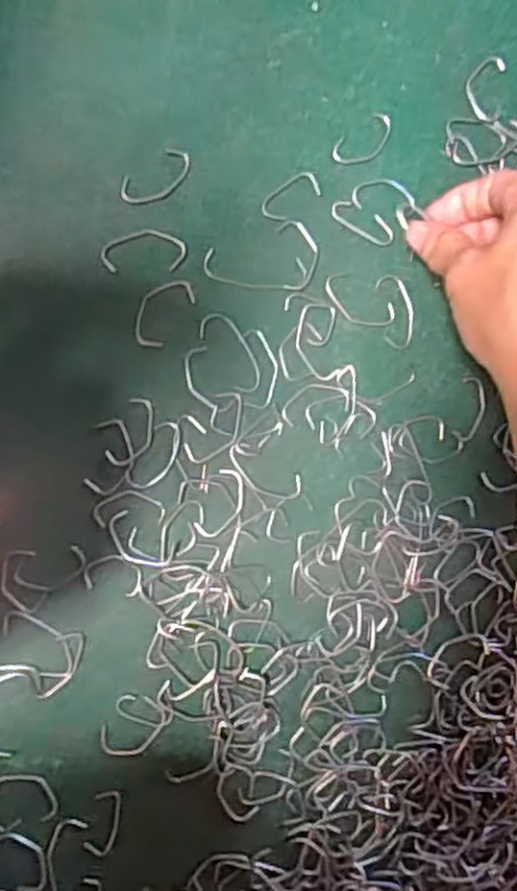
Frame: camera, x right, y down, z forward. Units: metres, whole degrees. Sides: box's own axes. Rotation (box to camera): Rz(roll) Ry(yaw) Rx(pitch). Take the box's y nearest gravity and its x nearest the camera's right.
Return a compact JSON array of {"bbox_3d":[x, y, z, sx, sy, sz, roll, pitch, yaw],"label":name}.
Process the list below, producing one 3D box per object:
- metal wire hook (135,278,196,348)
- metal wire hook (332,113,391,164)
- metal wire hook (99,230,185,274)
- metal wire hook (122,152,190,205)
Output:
[{"bbox_3d":[-0.045,-0.063,0.360,0.020,0.004,0.036,35,87,-8],"label":"metal wire hook"},{"bbox_3d":[0.052,-0.147,0.373,0.034,0.004,0.016,-36,97,-5],"label":"metal wire hook"},{"bbox_3d":[-0.053,-0.091,0.358,0.039,0.004,0.019,-1,92,-8],"label":"metal wire hook"},{"bbox_3d":[-0.047,-0.124,0.358,0.037,0.004,0.017,-35,97,-5],"label":"metal wire hook"}]

